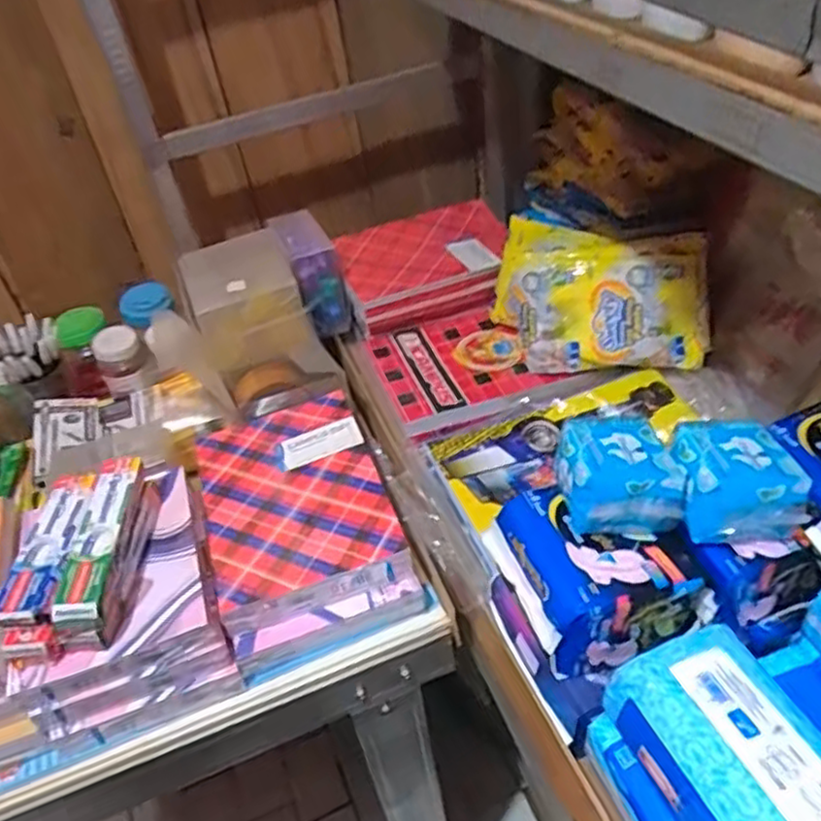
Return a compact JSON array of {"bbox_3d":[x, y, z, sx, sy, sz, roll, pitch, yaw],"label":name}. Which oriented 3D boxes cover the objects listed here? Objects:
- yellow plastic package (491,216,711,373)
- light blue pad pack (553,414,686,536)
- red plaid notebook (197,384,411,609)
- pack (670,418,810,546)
[{"bbox_3d":[0.226,-0.140,0.853,0.231,0.124,0.136,-2,41,6],"label":"yellow plastic package"},{"bbox_3d":[0.160,0.050,0.553,0.089,0.055,0.077,-6,41,1],"label":"light blue pad pack"},{"bbox_3d":[-0.121,0.079,0.715,0.172,0.012,0.237,-16,42,-10],"label":"red plaid notebook"},{"bbox_3d":[0.245,0.052,0.539,0.082,0.051,0.081,-9,41,-2],"label":"pack"}]

